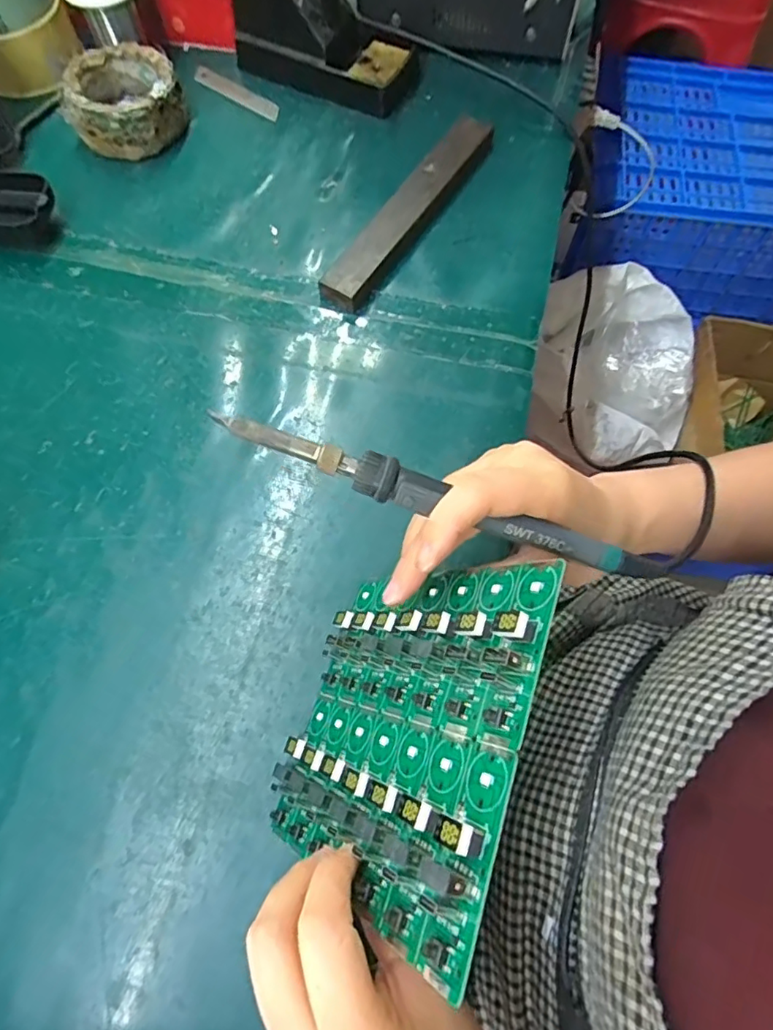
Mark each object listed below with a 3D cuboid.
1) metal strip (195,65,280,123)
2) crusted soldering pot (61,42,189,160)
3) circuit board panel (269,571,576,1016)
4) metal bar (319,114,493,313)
[{"bbox_3d":[-0.131,-0.371,0.486,0.093,0.004,0.017,33,79,10],"label":"metal strip"},{"bbox_3d":[-0.212,-0.339,0.453,0.088,0.042,0.083,-12,69,-6],"label":"crusted soldering pot"},{"bbox_3d":[0.000,0.084,0.237,0.012,0.144,0.131,31,67,-25],"label":"circuit board panel"},{"bbox_3d":[0.021,-0.241,0.433,0.034,0.016,0.216,31,71,11],"label":"metal bar"}]

